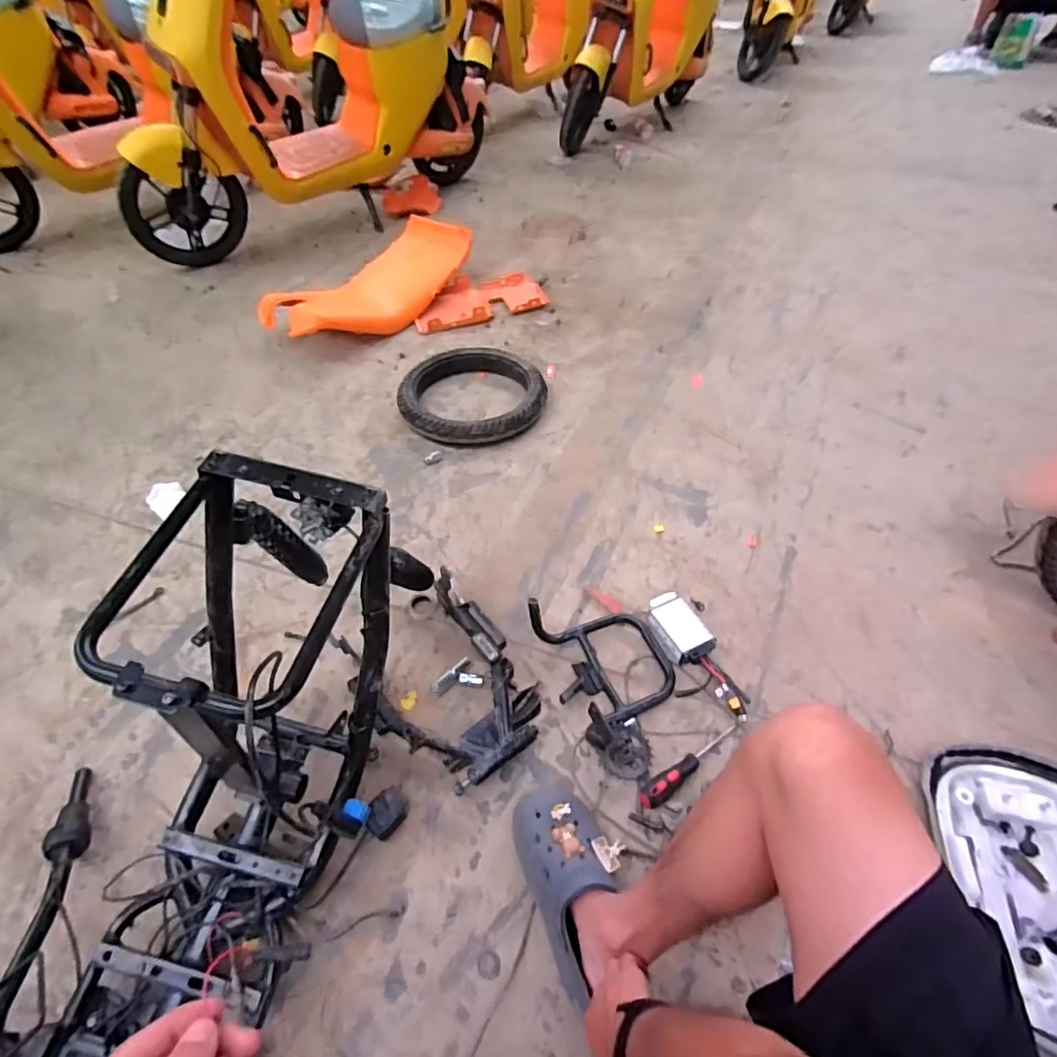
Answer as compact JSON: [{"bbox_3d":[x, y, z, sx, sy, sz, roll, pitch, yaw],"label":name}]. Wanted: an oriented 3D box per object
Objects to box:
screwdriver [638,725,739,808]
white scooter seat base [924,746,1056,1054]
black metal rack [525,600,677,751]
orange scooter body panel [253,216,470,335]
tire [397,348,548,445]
[{"bbox_3d":[0.241,0.344,0.859,0.187,0.037,0.032,-32,57,-25],"label":"screwdriver"},{"bbox_3d":[0.690,0.469,0.756,0.283,0.059,0.340,6,50,5],"label":"white scooter seat base"},{"bbox_3d":[0.142,0.221,0.938,0.203,0.111,0.273,-15,51,-13],"label":"black metal rack"},{"bbox_3d":[-0.453,-0.718,1.702,0.247,0.188,0.630,32,56,24],"label":"orange scooter body panel"},{"bbox_3d":[-0.137,-0.344,1.468,0.352,0.071,0.344,0,50,0],"label":"tire"}]

